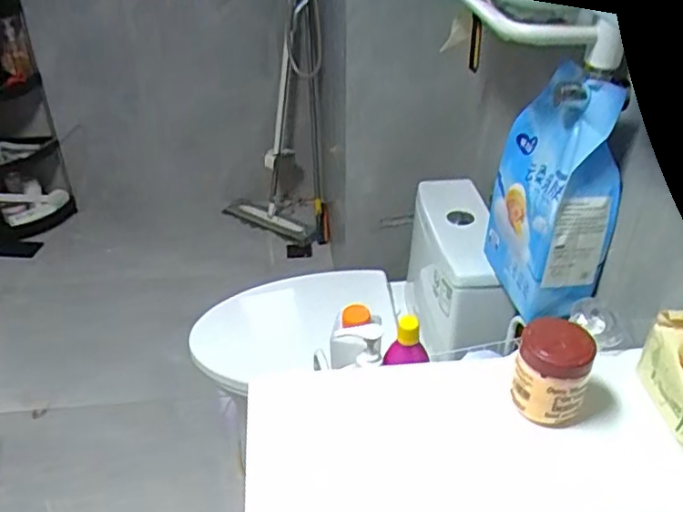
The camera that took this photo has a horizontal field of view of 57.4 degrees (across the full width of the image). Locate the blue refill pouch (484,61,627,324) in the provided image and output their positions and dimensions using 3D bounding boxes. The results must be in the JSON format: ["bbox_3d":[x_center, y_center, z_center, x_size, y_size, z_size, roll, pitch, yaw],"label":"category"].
[{"bbox_3d":[0.319,-0.099,0.948,0.097,0.335,0.197,-6,35,-9],"label":"blue refill pouch"}]

